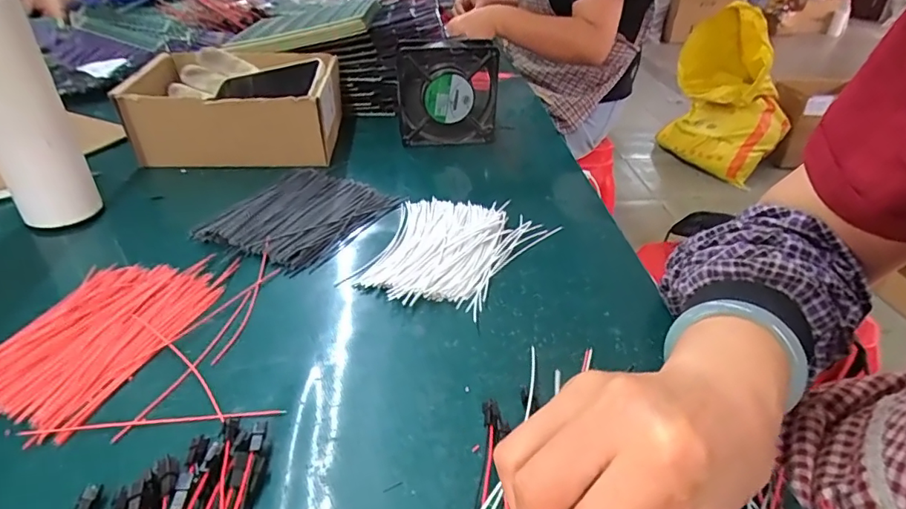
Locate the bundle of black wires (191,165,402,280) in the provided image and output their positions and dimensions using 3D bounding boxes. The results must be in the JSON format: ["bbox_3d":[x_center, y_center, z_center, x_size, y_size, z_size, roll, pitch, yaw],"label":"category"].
[{"bbox_3d":[-0.148,-0.042,0.502,0.135,0.012,0.154,18,38,24],"label":"bundle of black wires"}]

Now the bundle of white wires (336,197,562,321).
[{"bbox_3d":[0.001,-0.005,0.452,0.138,0.013,0.150,11,36,16],"label":"bundle of white wires"}]

